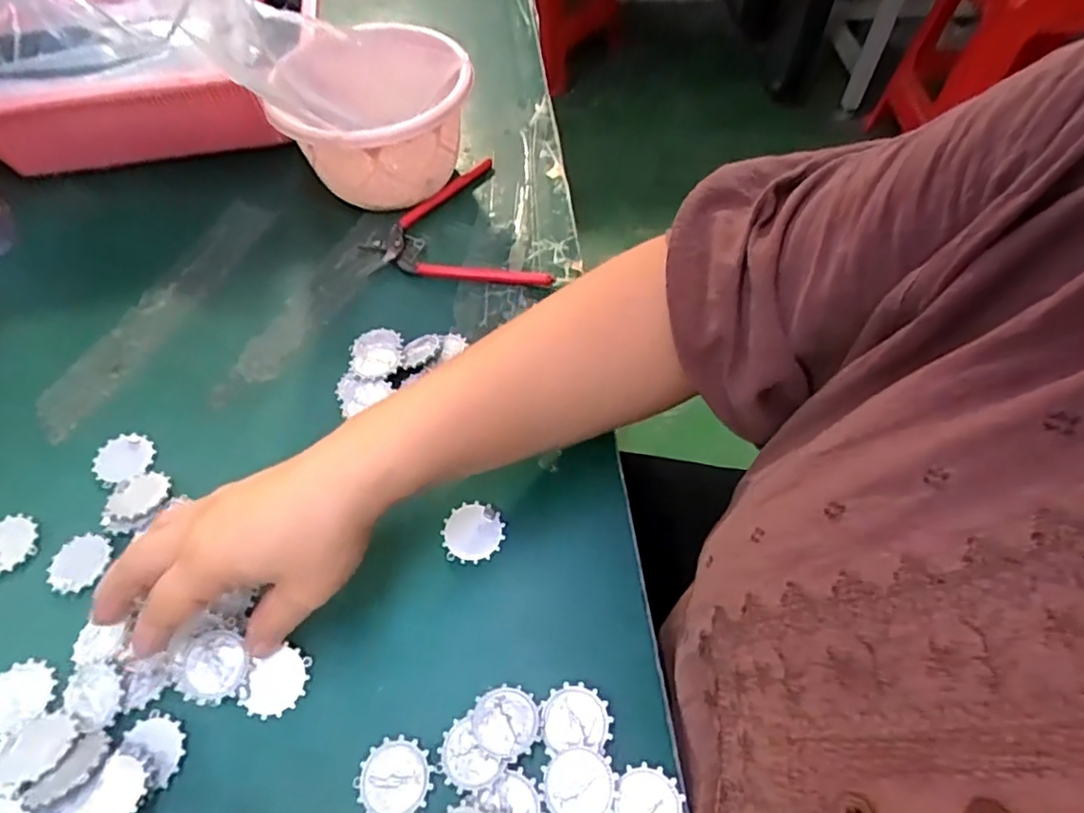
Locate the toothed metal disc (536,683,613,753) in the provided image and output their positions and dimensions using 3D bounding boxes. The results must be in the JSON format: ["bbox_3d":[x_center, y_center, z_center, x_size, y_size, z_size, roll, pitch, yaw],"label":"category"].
[{"bbox_3d":[0.016,0.145,0.299,0.032,0.004,0.029,-3,55,1],"label":"toothed metal disc"}]

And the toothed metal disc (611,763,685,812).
[{"bbox_3d":[0.046,0.175,0.277,0.030,0.004,0.033,-1,55,2],"label":"toothed metal disc"}]

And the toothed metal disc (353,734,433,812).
[{"bbox_3d":[-0.067,0.169,0.289,0.033,0.004,0.033,-1,55,2],"label":"toothed metal disc"}]

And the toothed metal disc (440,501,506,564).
[{"bbox_3d":[-0.038,0.070,0.355,0.032,0.004,0.032,-1,55,2],"label":"toothed metal disc"}]

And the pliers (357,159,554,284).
[{"bbox_3d":[-0.056,-0.146,0.493,0.143,0.015,0.124,7,56,8],"label":"pliers"}]

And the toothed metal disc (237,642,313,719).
[{"bbox_3d":[-0.130,0.134,0.313,0.028,0.004,0.031,13,66,1],"label":"toothed metal disc"}]

